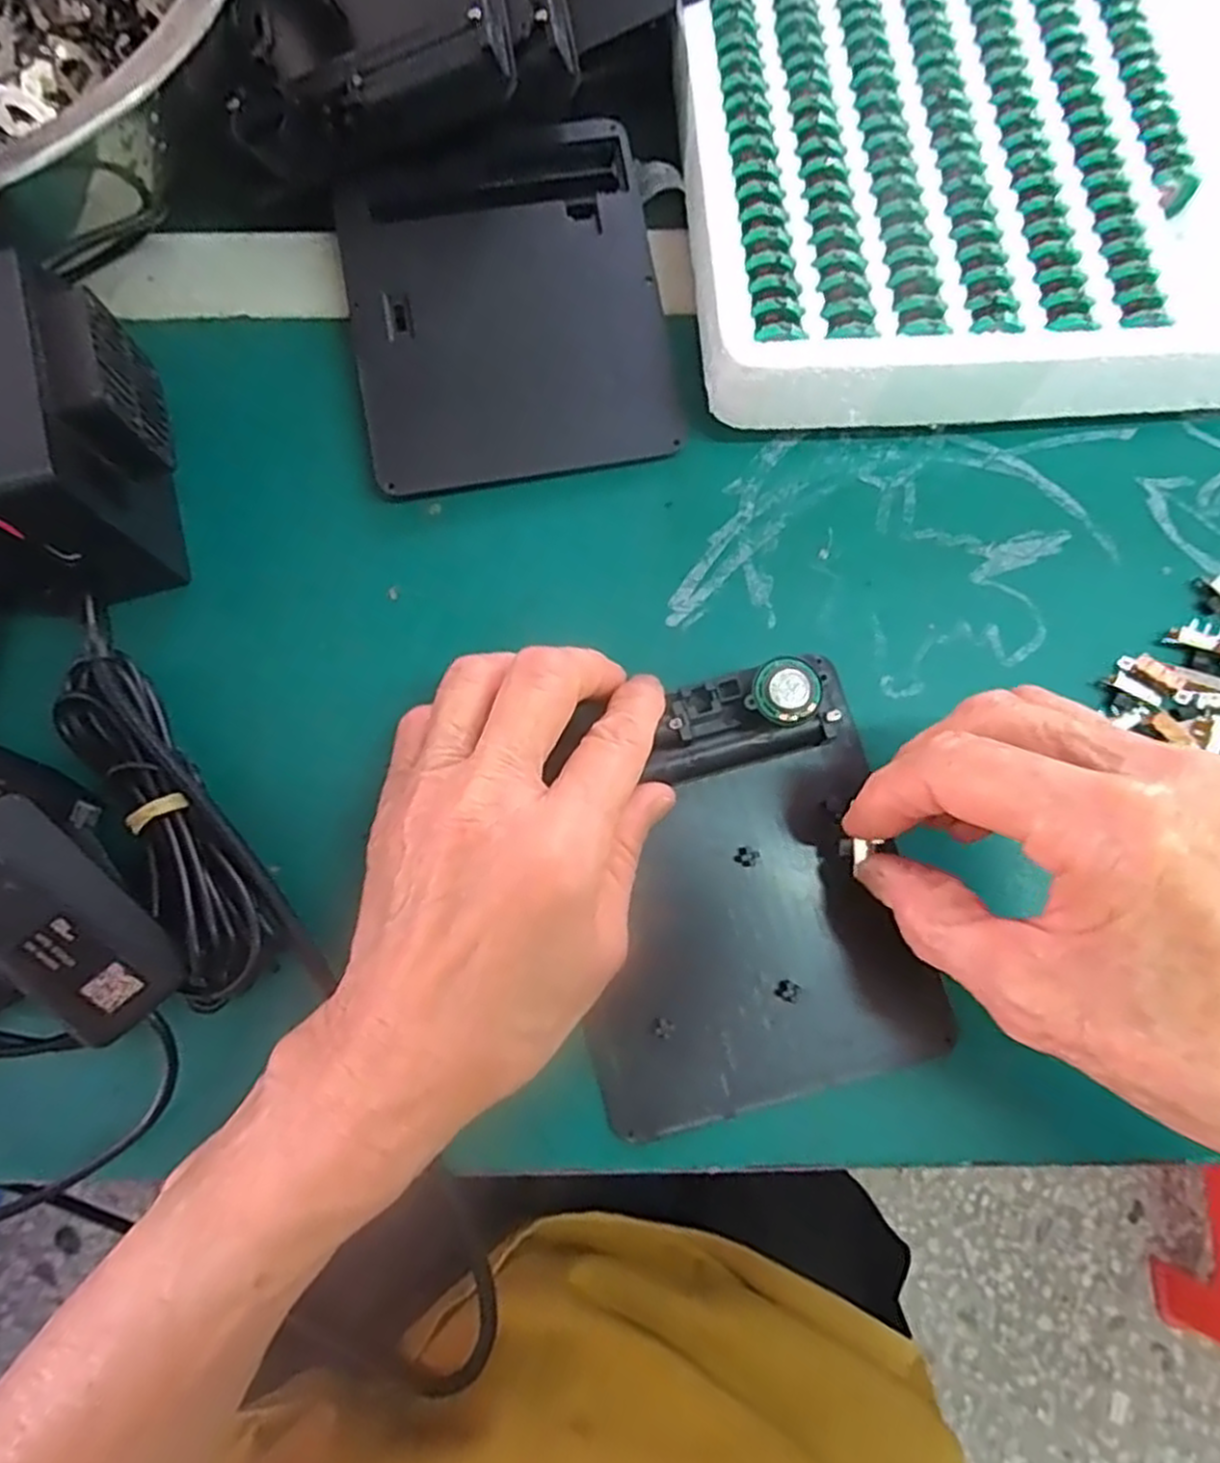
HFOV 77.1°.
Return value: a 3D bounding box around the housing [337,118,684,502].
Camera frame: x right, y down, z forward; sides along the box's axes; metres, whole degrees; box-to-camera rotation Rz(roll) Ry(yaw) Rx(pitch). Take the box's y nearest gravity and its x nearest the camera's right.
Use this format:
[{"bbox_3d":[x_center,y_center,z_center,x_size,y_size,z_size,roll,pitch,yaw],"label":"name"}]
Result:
[{"bbox_3d":[-0.038,-0.155,0.278,0.110,0.008,0.130,-10,84,-5],"label":"housing"}]

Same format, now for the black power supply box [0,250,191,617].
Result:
[{"bbox_3d":[-0.167,-0.085,0.236,0.057,0.073,0.077,-18,78,-3],"label":"black power supply box"}]

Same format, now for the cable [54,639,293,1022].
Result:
[{"bbox_3d":[-0.137,0.029,0.239,0.033,0.031,0.109,-33,79,-6],"label":"cable"}]

